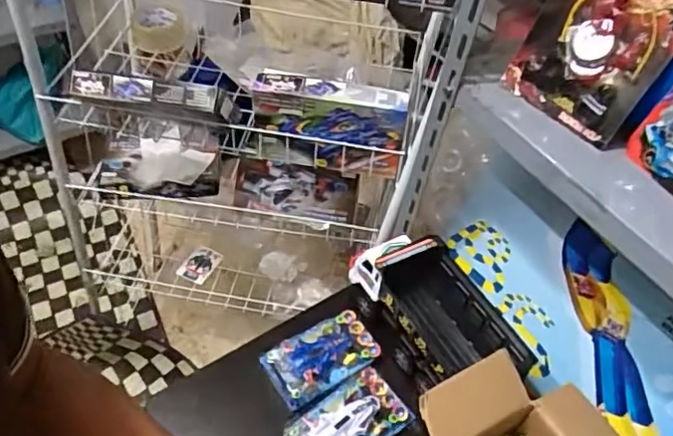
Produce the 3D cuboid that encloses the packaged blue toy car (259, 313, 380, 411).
[{"bbox_3d":[-0.021,0.216,0.918,0.173,0.028,0.096,-22,55,-23],"label":"packaged blue toy car"}]

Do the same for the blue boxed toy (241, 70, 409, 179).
[{"bbox_3d":[-0.017,-0.144,0.924,0.238,0.147,0.047,10,49,3],"label":"blue boxed toy"}]

